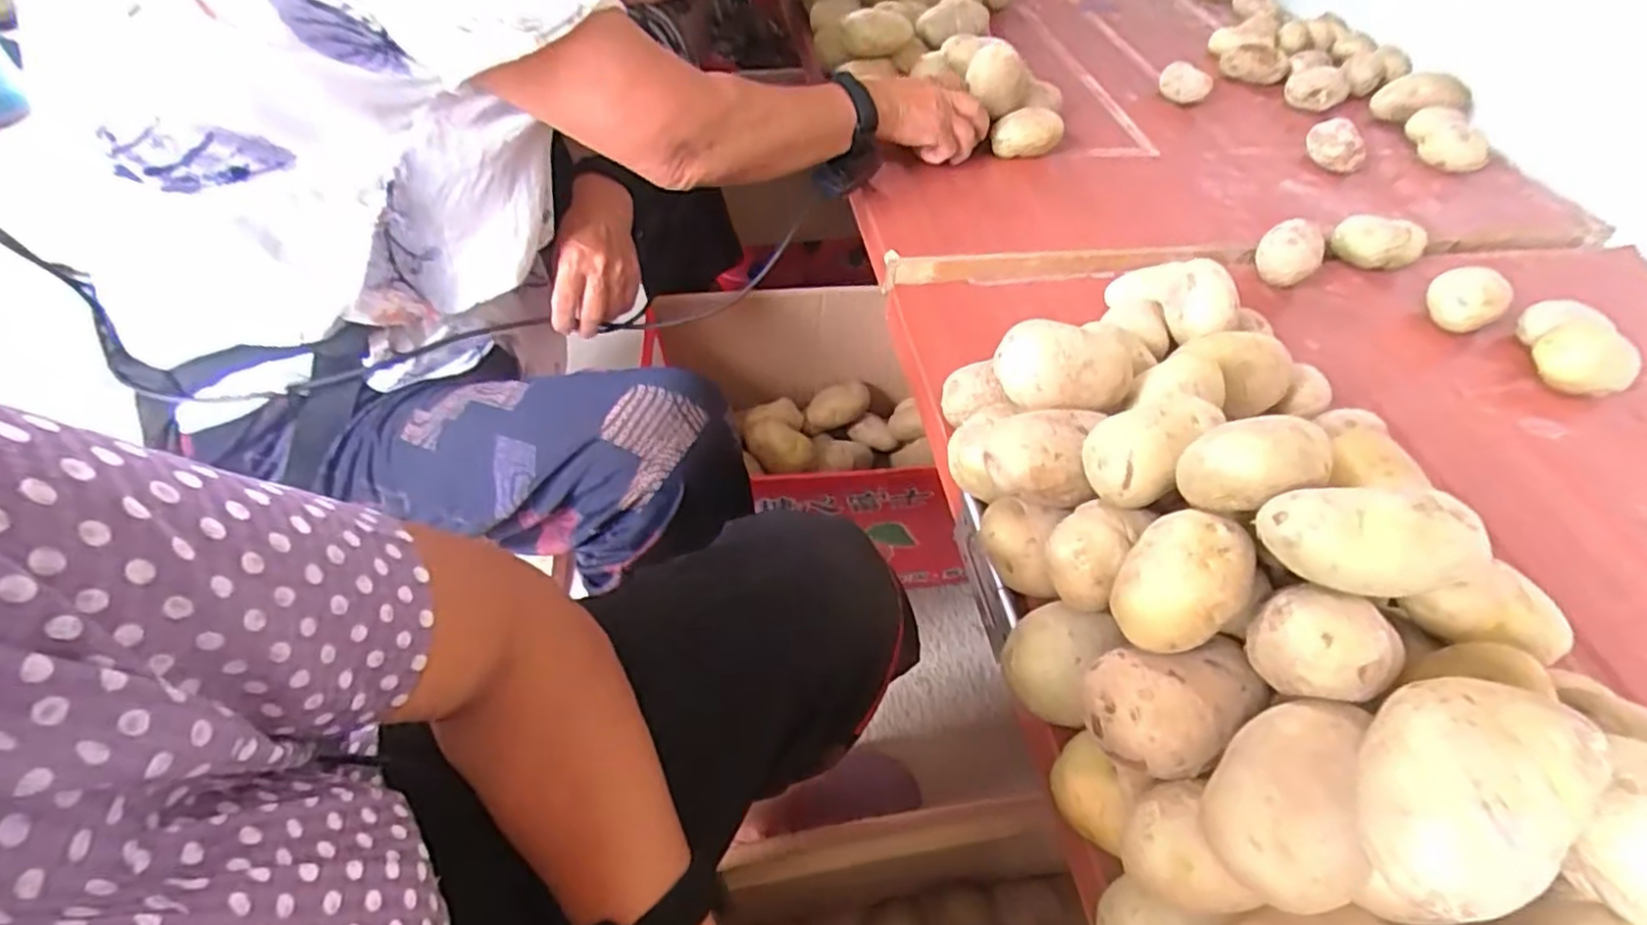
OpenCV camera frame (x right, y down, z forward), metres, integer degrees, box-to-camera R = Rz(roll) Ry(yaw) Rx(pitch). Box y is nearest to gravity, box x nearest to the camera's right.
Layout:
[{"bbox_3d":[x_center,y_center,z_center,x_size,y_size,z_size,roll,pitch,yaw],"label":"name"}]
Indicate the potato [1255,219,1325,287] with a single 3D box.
[{"bbox_3d":[0.414,-0.185,0.645,0.047,0.049,0.048,26,53,16],"label":"potato"}]

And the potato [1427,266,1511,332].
[{"bbox_3d":[0.548,-0.135,0.619,0.053,0.049,0.052,-36,61,-29],"label":"potato"}]

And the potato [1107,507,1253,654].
[{"bbox_3d":[0.164,0.055,0.330,0.047,0.041,0.067,42,103,29],"label":"potato"}]

